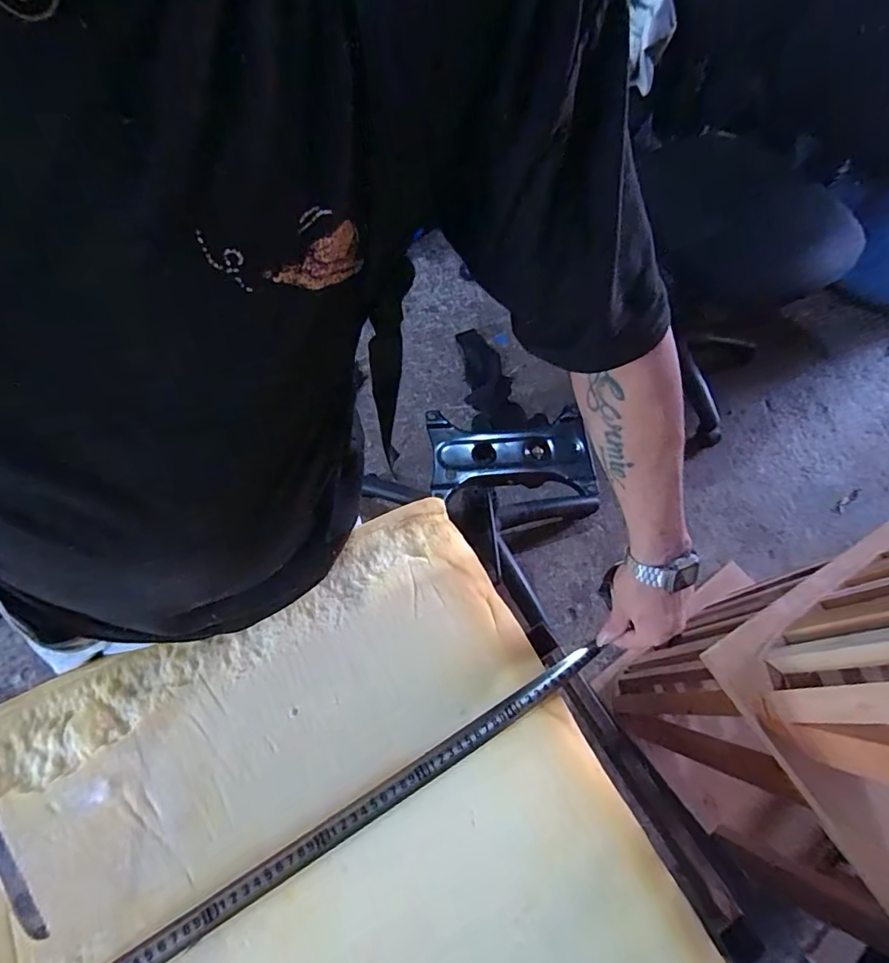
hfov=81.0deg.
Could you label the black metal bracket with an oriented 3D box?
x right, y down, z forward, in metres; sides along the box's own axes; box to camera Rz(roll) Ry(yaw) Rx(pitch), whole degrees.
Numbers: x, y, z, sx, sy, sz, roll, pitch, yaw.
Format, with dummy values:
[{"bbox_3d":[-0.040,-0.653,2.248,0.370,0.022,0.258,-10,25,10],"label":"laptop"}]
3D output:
[{"bbox_3d":[0.113,-0.043,0.903,0.280,0.055,0.157,-1,65,-3],"label":"black metal bracket"}]

